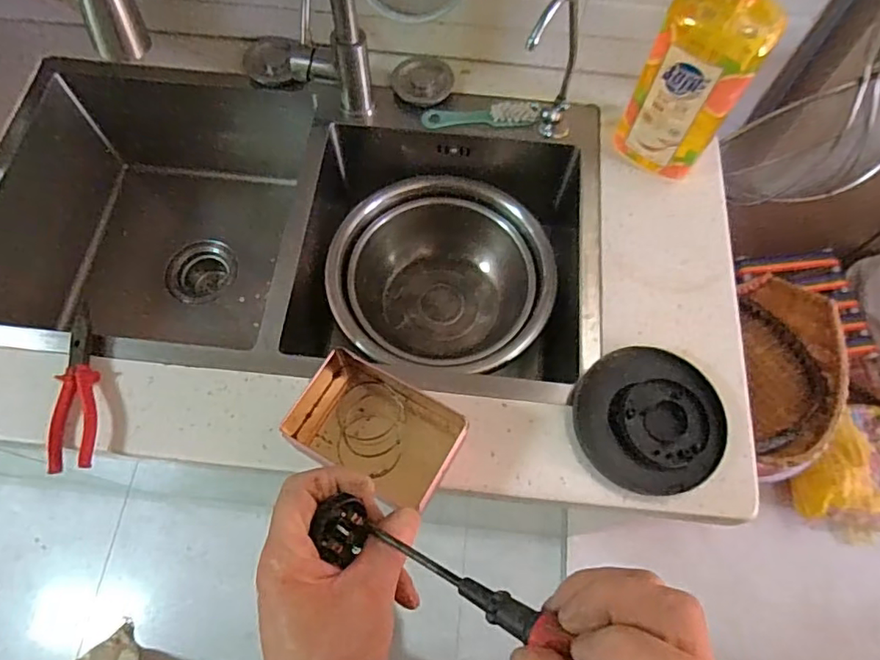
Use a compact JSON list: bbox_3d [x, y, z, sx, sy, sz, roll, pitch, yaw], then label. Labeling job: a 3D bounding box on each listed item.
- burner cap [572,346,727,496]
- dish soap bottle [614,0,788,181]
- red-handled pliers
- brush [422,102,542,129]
[{"bbox_3d":[0.217,0.092,0.584,0.146,0.027,0.140,6,67,2],"label":"burner cap"},{"bbox_3d":[0.282,-0.279,0.619,0.110,0.255,0.066,33,70,12],"label":"dish soap bottle"},{"bbox_3d":[-0.376,0.055,0.592,0.051,0.023,0.182,-5,67,-3],"label":"red-handled pliers"},{"bbox_3d":[0.055,-0.287,0.748,0.152,0.033,0.024,2,67,0],"label":"brush"}]

